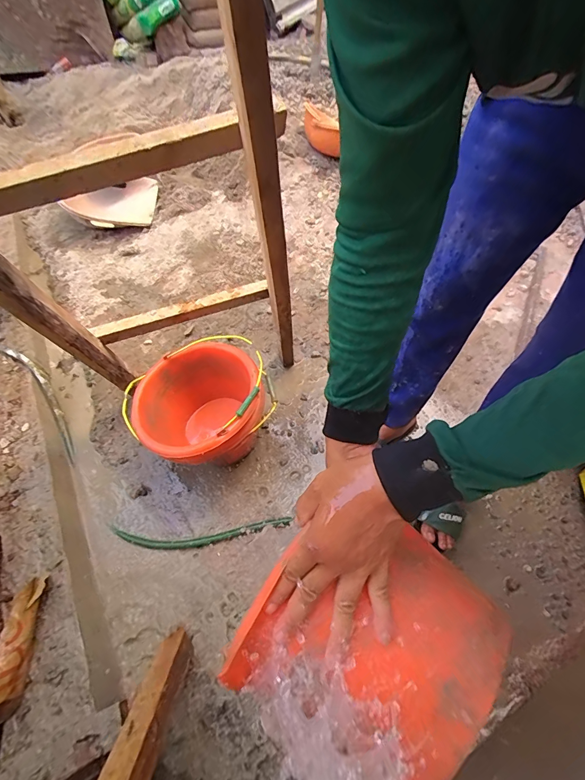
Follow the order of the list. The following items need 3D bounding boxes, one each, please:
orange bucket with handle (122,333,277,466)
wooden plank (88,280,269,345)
[{"bbox_3d":[-0.214,0.058,0.897,0.310,0.247,0.283,-1,58,2],"label":"orange bucket with handle"},{"bbox_3d":[-0.253,-0.183,0.842,0.398,0.052,0.027,-16,58,-8],"label":"wooden plank"}]

